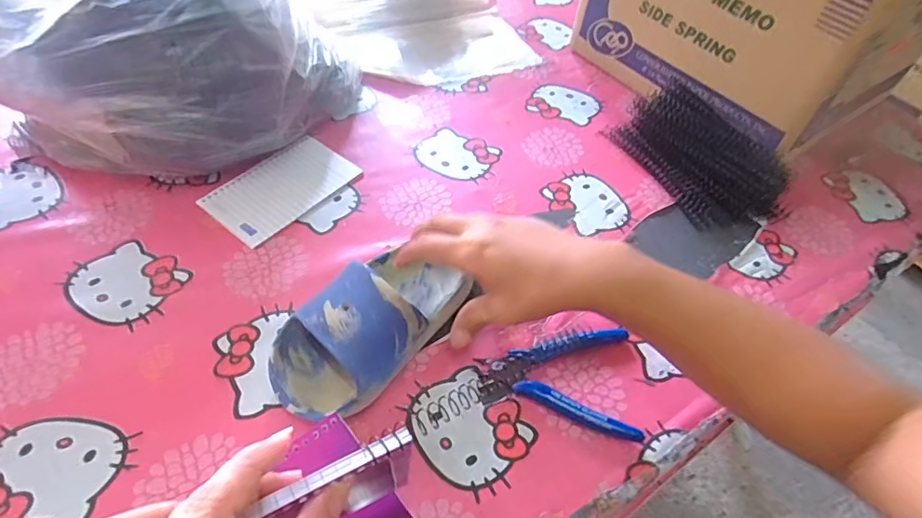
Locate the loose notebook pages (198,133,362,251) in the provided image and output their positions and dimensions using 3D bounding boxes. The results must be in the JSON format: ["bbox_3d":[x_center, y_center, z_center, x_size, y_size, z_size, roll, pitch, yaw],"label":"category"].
[{"bbox_3d":[-0.167,-0.068,0.493,0.078,0.007,0.129,34,55,21],"label":"loose notebook pages"}]

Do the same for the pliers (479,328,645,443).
[{"bbox_3d":[0.072,0.084,0.386,0.107,0.015,0.086,8,50,1],"label":"pliers"}]

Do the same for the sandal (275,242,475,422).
[{"bbox_3d":[-0.061,0.037,0.380,0.083,0.054,0.166,34,55,21],"label":"sandal"}]

